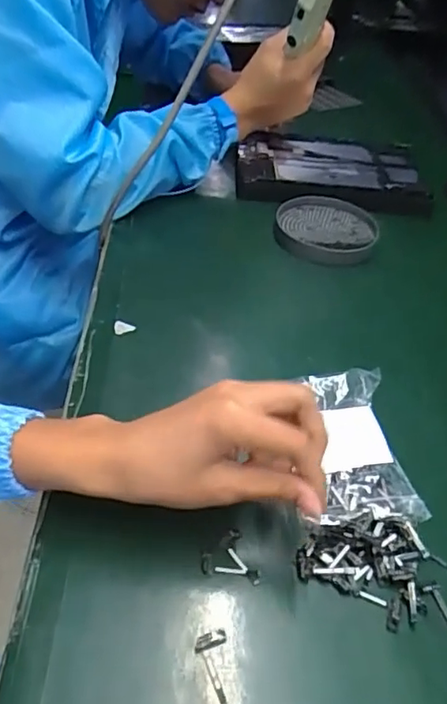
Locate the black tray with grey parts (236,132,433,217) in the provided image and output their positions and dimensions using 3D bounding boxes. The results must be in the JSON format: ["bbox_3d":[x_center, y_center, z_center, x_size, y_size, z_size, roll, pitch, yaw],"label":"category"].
[{"bbox_3d":[0.141,-0.245,0.752,0.241,0.021,0.176,5,40,-2],"label":"black tray with grey parts"}]

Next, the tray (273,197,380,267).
[{"bbox_3d":[0.121,-0.144,0.660,0.113,0.026,0.118,4,43,-4],"label":"tray"}]

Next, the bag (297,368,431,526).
[{"bbox_3d":[0.098,0.063,0.409,0.072,0.022,0.135,4,42,-4],"label":"bag"}]

